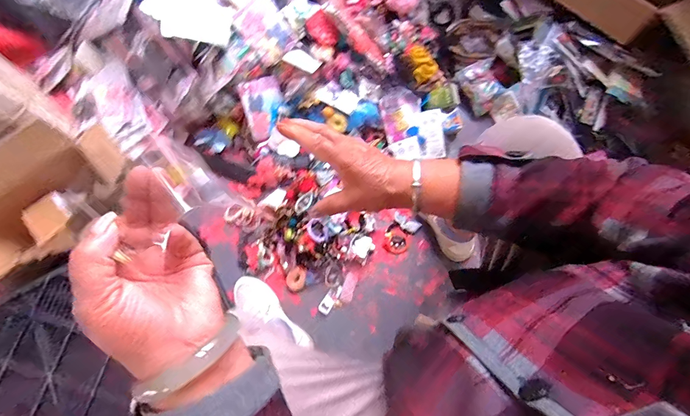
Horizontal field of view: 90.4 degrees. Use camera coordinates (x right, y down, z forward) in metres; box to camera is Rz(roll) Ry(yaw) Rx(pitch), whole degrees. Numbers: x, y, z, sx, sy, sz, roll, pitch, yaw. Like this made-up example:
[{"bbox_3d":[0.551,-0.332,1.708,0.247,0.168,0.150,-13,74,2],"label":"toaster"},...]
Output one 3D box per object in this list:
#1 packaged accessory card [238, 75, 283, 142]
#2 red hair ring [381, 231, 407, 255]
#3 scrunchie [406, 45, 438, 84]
[{"bbox_3d":[-0.205,-0.257,0.882,0.099,0.019,0.147,-19,102,-14],"label":"packaged accessory card"},{"bbox_3d":[0.124,0.087,0.849,0.060,0.004,0.054,37,90,-1],"label":"red hair ring"},{"bbox_3d":[0.198,-0.379,0.893,0.055,0.041,0.100,-22,75,-5],"label":"scrunchie"}]

